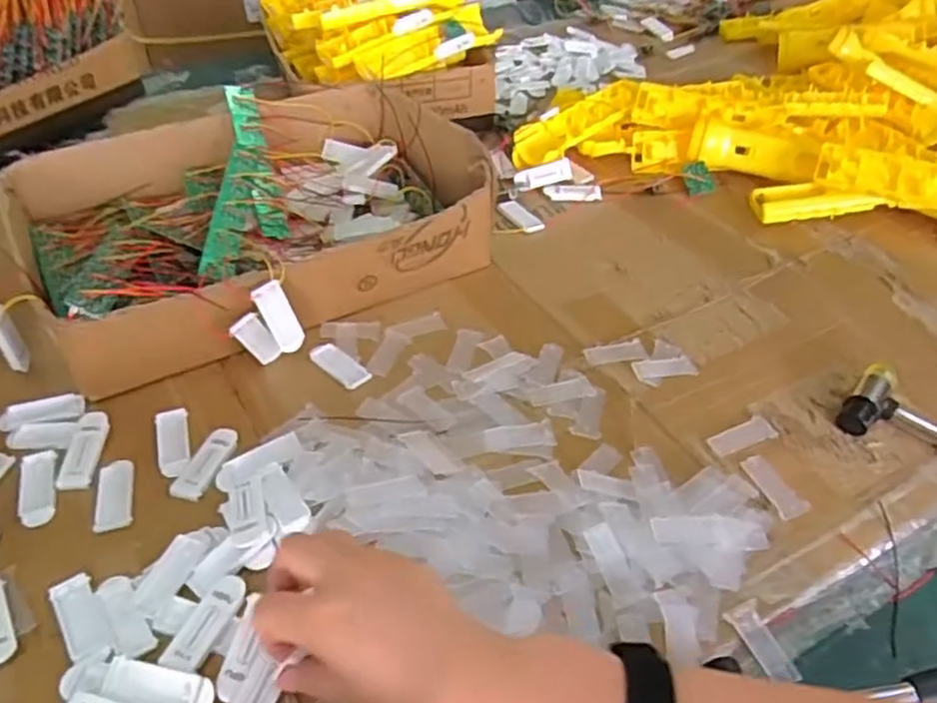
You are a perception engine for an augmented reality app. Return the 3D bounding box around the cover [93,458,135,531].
[{"bbox_3d":[-0.228,0.092,0.480,0.021,0.005,0.053,-9,45,-11],"label":"cover"}]

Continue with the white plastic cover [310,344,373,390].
[{"bbox_3d":[-0.099,0.010,0.567,0.055,0.004,0.021,35,53,29],"label":"white plastic cover"}]

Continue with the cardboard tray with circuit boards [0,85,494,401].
[{"bbox_3d":[-0.183,-0.122,0.636,0.364,0.080,0.285,-15,47,-17],"label":"cardboard tray with circuit boards"}]

